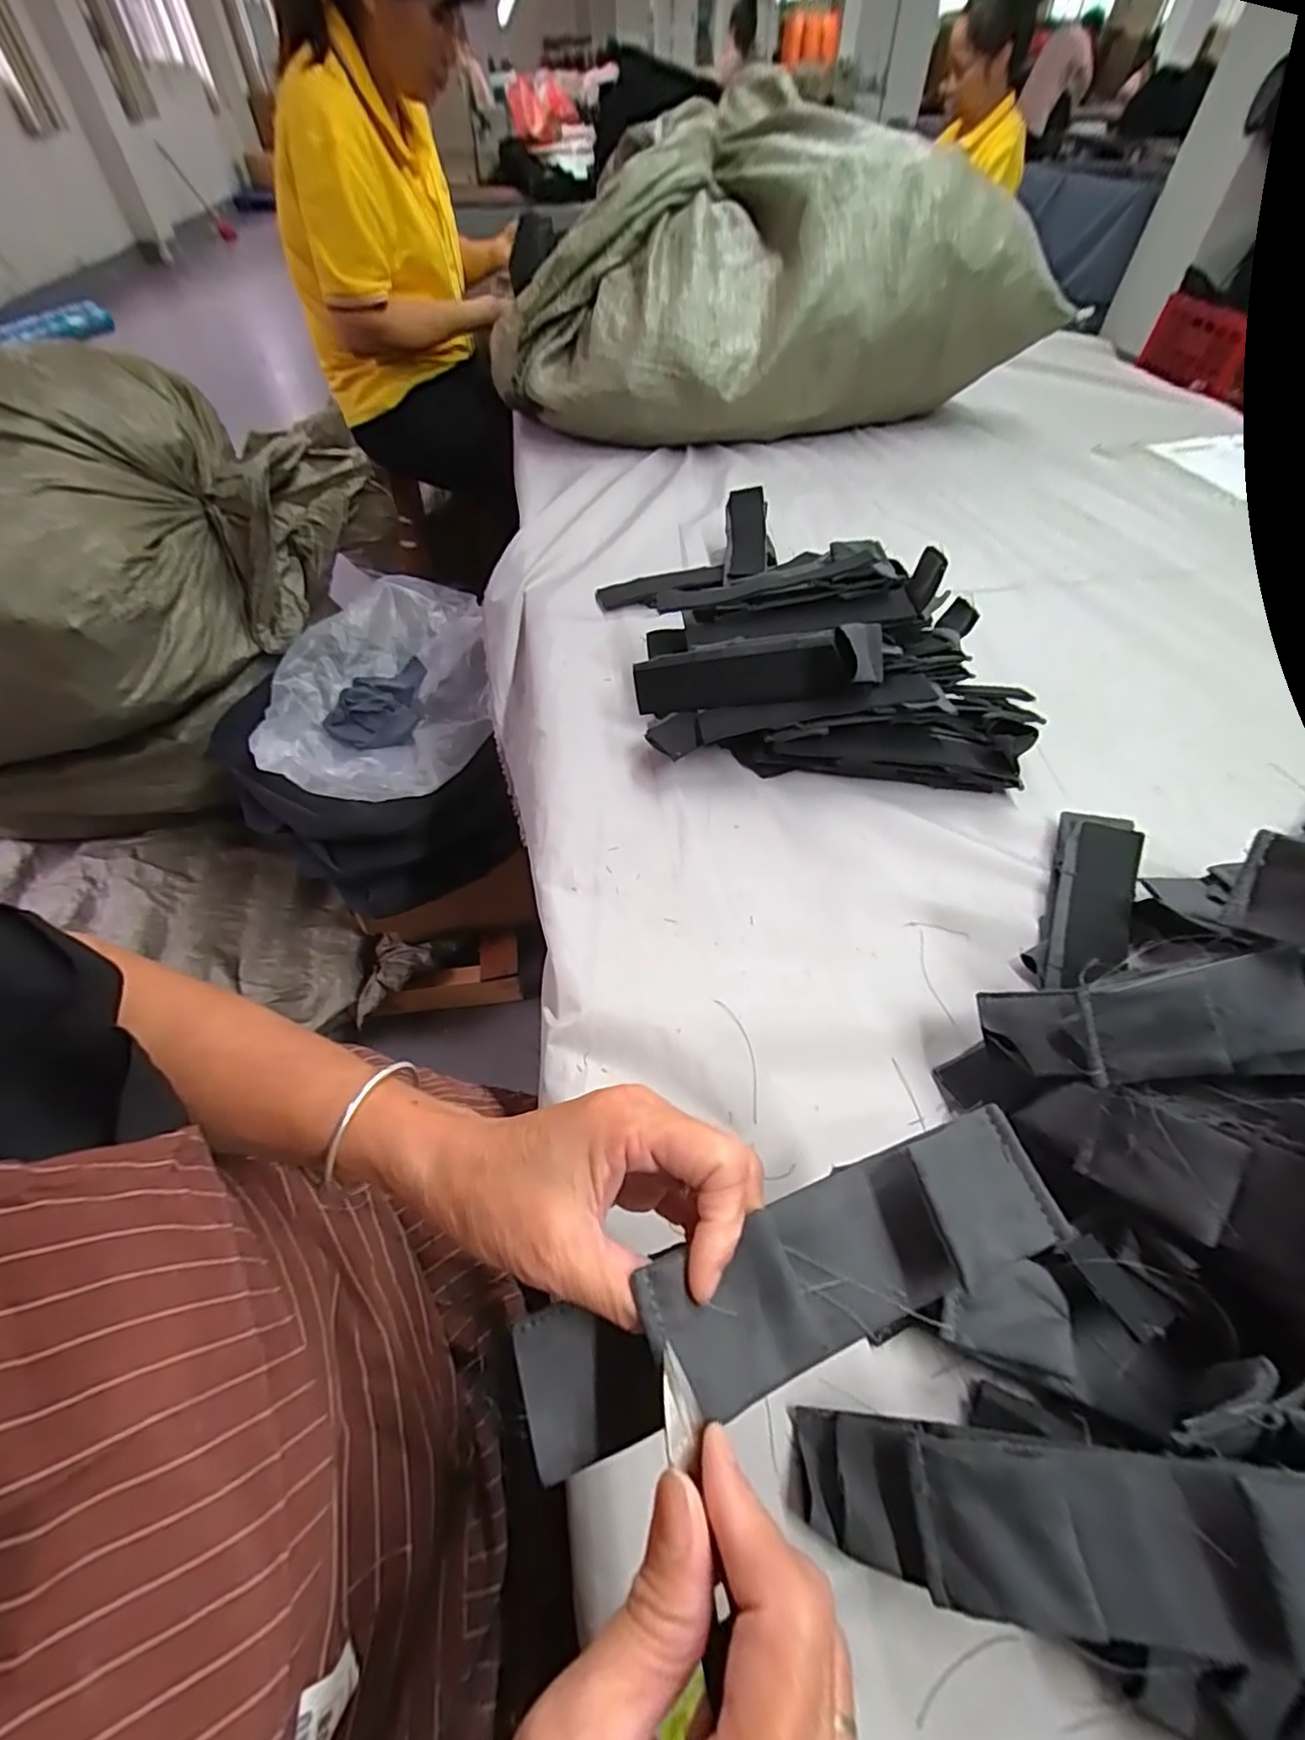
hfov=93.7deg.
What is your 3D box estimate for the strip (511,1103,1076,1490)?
[{"bbox_3d":[0.049,0.137,0.204,0.189,0.034,0.045,-21,56,-7],"label":"strip"}]

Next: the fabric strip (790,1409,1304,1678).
[{"bbox_3d":[0.148,0.230,0.210,0.194,0.017,0.049,-14,49,24],"label":"fabric strip"}]

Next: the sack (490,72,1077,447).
[{"bbox_3d":[0.140,-0.858,0.905,0.723,0.281,0.378,-8,54,-5],"label":"sack"}]

